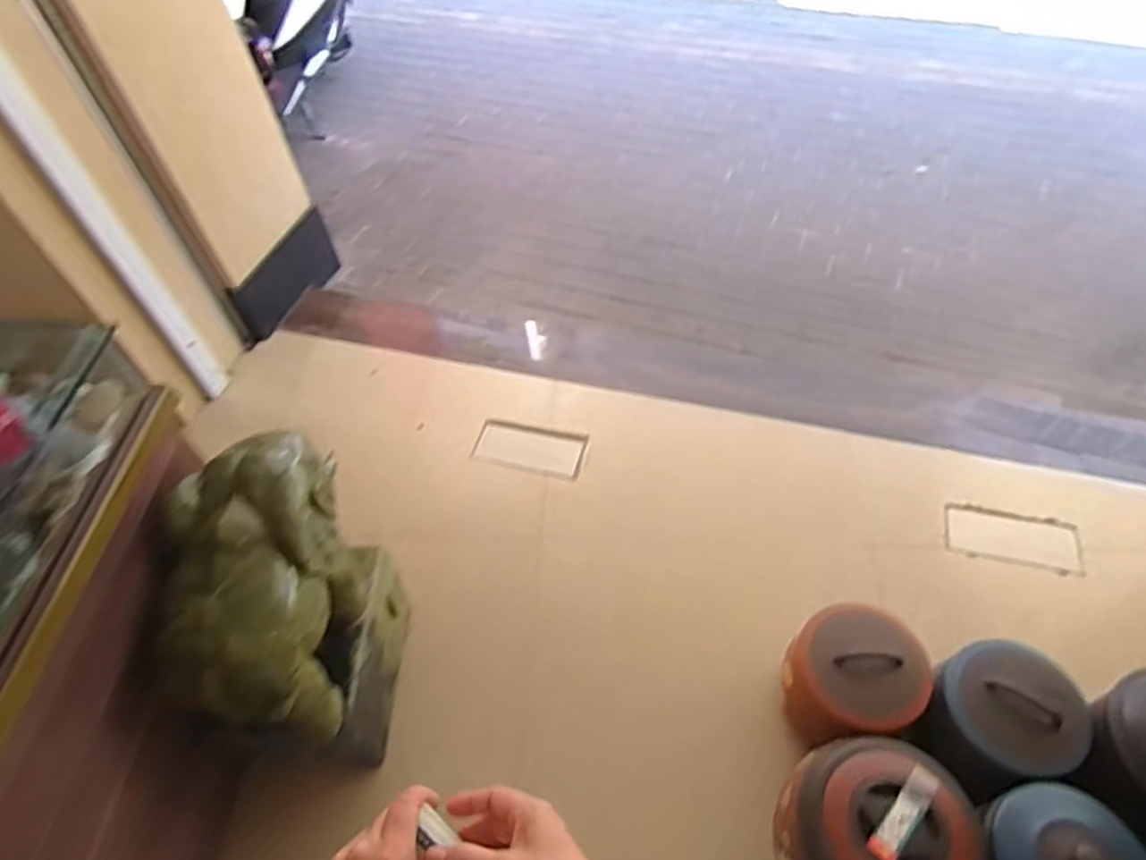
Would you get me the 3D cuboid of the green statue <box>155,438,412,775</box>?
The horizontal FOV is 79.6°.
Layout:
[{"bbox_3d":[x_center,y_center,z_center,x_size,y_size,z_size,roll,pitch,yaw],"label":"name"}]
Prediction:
[{"bbox_3d":[-0.509,0.344,1.283,0.234,0.595,0.443,-1,53,4],"label":"green statue"}]

